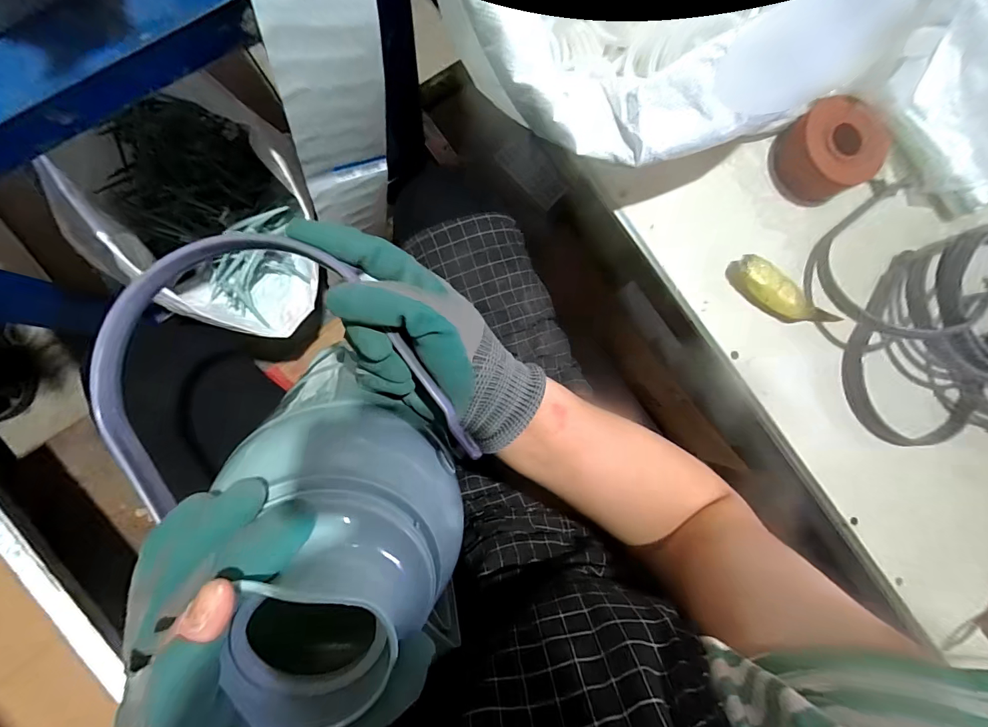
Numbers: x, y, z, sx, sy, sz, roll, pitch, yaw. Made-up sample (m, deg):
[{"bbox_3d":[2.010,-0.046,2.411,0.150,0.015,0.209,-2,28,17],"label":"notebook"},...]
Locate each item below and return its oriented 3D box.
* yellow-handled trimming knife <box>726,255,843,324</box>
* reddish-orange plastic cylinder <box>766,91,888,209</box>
[{"bbox_3d":[0.334,-0.075,0.470,0.138,0.025,0.041,26,84,-5],"label":"yellow-handled trimming knife"},{"bbox_3d":[0.378,-0.242,0.472,0.101,0.054,0.099,0,87,-7],"label":"reddish-orange plastic cylinder"}]

